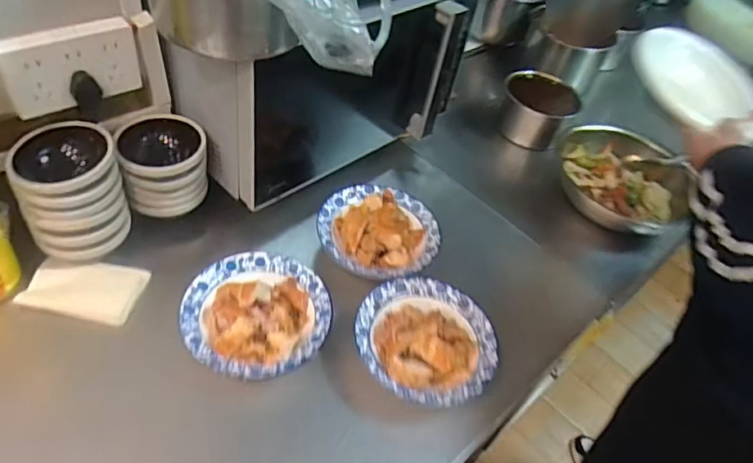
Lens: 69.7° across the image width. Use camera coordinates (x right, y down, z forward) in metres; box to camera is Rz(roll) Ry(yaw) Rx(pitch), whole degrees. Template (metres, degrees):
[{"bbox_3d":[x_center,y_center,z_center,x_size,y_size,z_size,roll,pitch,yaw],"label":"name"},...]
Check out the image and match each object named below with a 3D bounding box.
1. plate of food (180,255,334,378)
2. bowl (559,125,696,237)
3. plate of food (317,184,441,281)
[{"bbox_3d":[-0.140,0.090,0.636,0.164,0.044,0.166,3,47,-3],"label":"plate of food"},{"bbox_3d":[0.417,-0.094,0.925,0.192,0.085,0.177,12,47,5],"label":"bowl"},{"bbox_3d":[0.005,-0.007,0.760,0.166,0.036,0.163,3,47,-3],"label":"plate of food"}]

